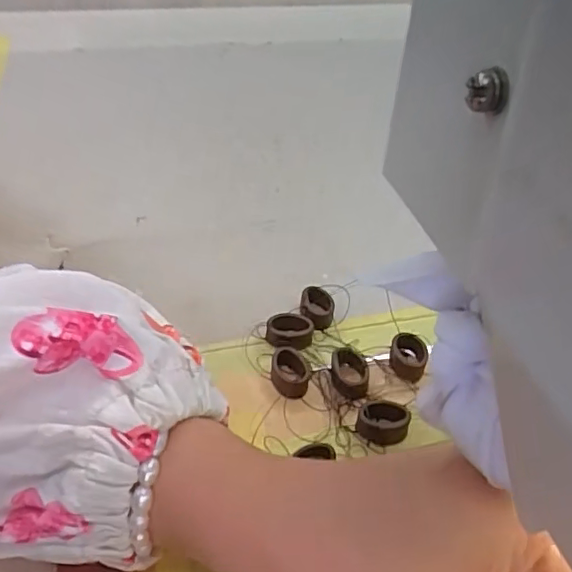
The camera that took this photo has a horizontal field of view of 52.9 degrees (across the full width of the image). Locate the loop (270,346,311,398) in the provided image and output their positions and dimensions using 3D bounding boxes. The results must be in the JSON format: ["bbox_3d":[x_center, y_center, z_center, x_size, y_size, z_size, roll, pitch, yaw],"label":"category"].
[{"bbox_3d":[0.002,0.036,0.241,0.016,0.010,0.020,-1,44,-4],"label":"loop"}]

